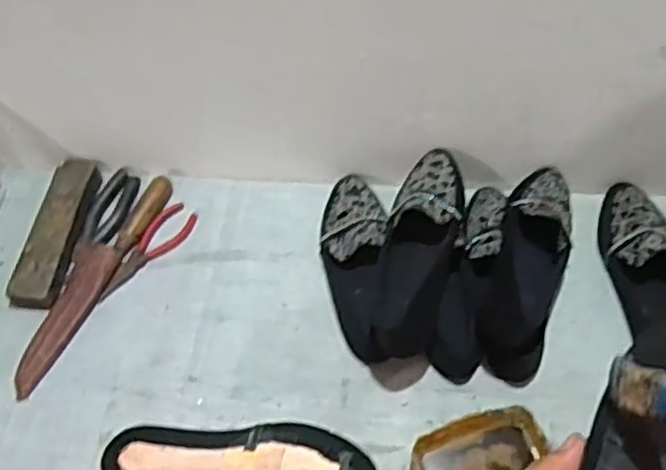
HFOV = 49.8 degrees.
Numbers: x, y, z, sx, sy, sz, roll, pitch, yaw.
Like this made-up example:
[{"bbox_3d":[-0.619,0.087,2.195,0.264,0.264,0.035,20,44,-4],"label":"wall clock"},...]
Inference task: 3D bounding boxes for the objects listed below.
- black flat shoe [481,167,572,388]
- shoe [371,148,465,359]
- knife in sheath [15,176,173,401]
[{"bbox_3d":[0.215,0.029,0.781,0.077,0.090,0.244,14,61,13],"label":"black flat shoe"},{"bbox_3d":[0.092,0.010,0.766,0.076,0.061,0.244,11,60,11],"label":"shoe"},{"bbox_3d":[-0.290,0.048,0.853,0.053,0.019,0.297,21,62,16],"label":"knife in sheath"}]

